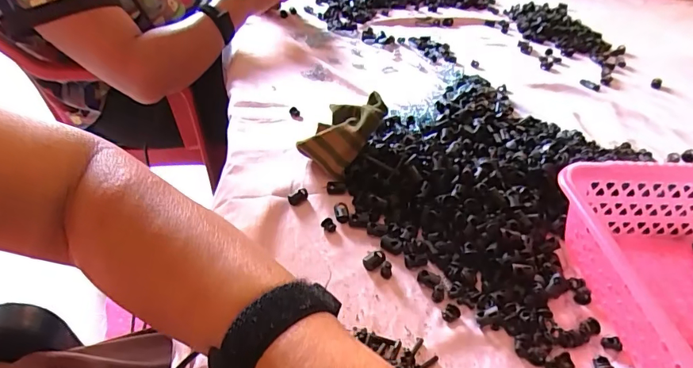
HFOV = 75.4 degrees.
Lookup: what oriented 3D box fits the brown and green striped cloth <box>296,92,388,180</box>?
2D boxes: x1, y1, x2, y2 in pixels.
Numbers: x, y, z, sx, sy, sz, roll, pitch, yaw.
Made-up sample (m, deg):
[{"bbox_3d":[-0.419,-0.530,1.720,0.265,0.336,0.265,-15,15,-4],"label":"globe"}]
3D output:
[{"bbox_3d":[-0.004,-0.060,0.496,0.065,0.027,0.094,32,86,17],"label":"brown and green striped cloth"}]

